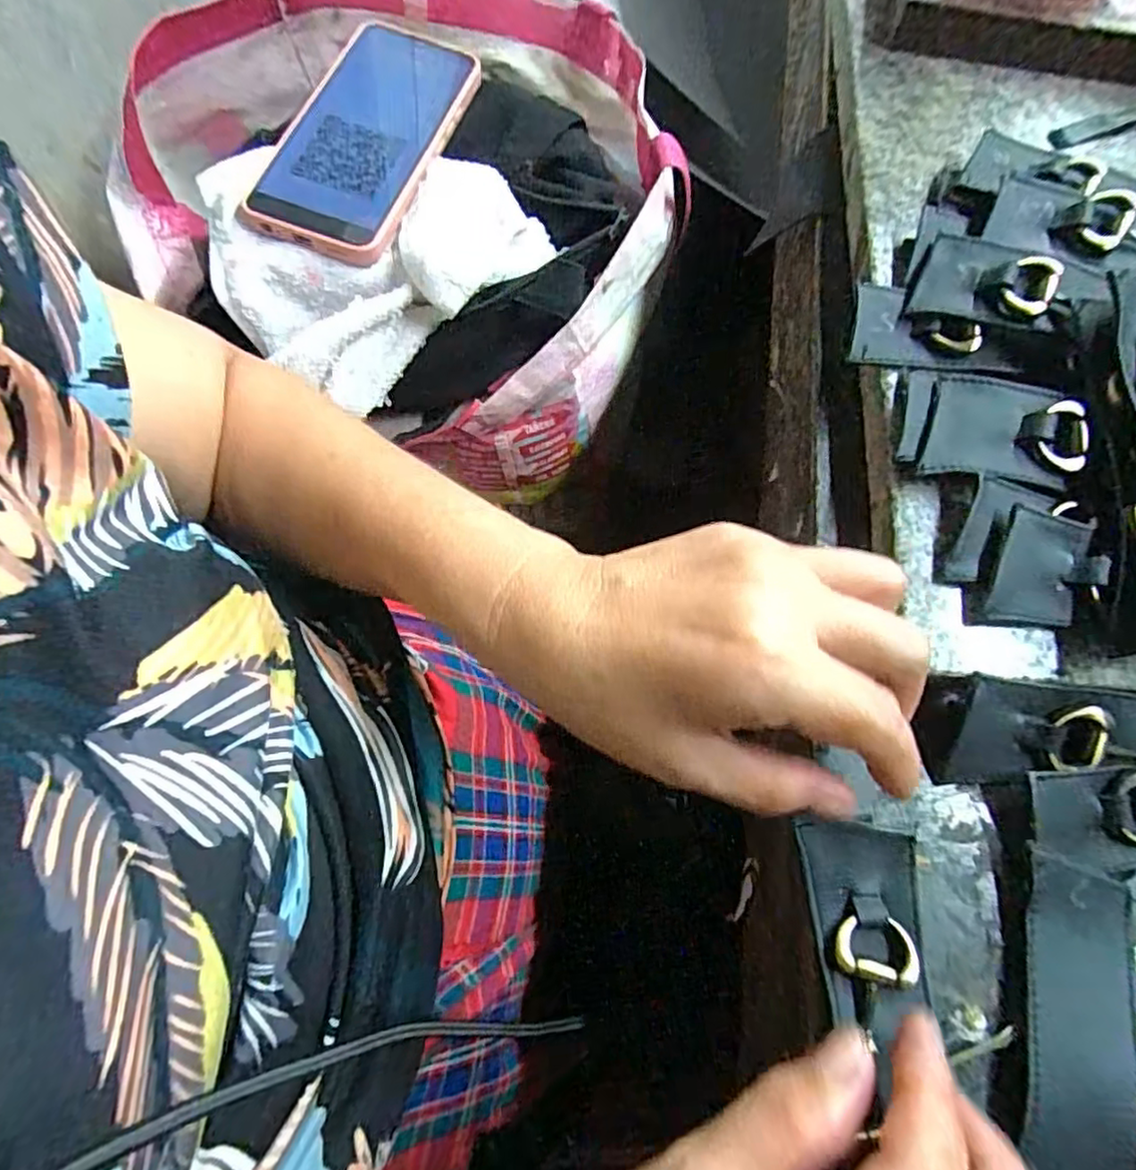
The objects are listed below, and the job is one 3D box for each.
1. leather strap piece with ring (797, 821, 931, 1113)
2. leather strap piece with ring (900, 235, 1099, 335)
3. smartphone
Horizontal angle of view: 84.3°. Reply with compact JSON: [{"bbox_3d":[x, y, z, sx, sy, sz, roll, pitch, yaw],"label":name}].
[{"bbox_3d":[0.098,0.108,0.202,0.034,0.007,0.058,-5,72,-1],"label":"leather strap piece with ring"},{"bbox_3d":[0.170,-0.121,0.246,0.058,0.016,0.037,17,73,6],"label":"leather strap piece with ring"},{"bbox_3d":[-0.114,-0.259,0.361,0.081,0.016,0.168,19,73,6],"label":"smartphone"}]

